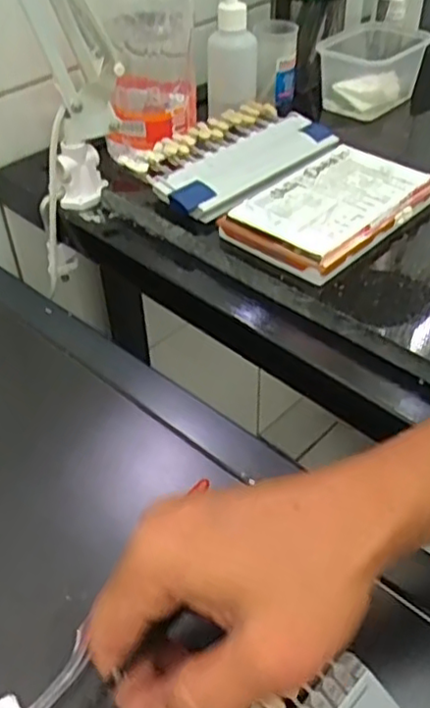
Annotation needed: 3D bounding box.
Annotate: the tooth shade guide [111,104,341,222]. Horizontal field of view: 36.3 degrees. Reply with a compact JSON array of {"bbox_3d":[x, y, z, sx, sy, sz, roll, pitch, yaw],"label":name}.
[{"bbox_3d":[0.019,-0.161,0.547,0.167,0.031,0.107,-30,50,-28],"label":"tooth shade guide"}]

